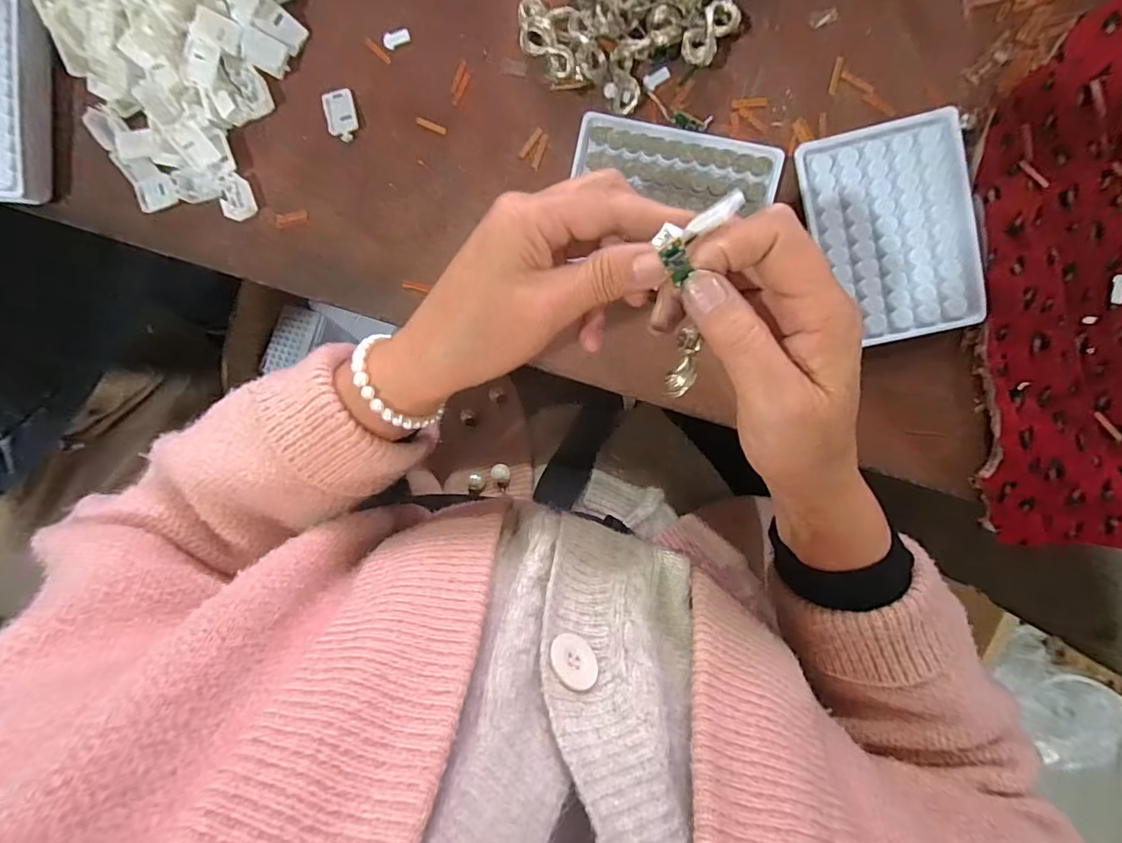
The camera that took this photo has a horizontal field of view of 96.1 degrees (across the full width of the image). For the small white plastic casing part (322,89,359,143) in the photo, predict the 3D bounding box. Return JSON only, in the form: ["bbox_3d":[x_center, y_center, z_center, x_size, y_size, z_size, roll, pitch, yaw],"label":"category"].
[{"bbox_3d":[-0.150,-0.209,0.344,0.020,0.004,0.034,-12,93,6],"label":"small white plastic casing part"}]

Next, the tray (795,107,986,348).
[{"bbox_3d":[0.209,-0.119,0.317,0.093,0.007,0.132,-13,93,6],"label":"tray"}]

